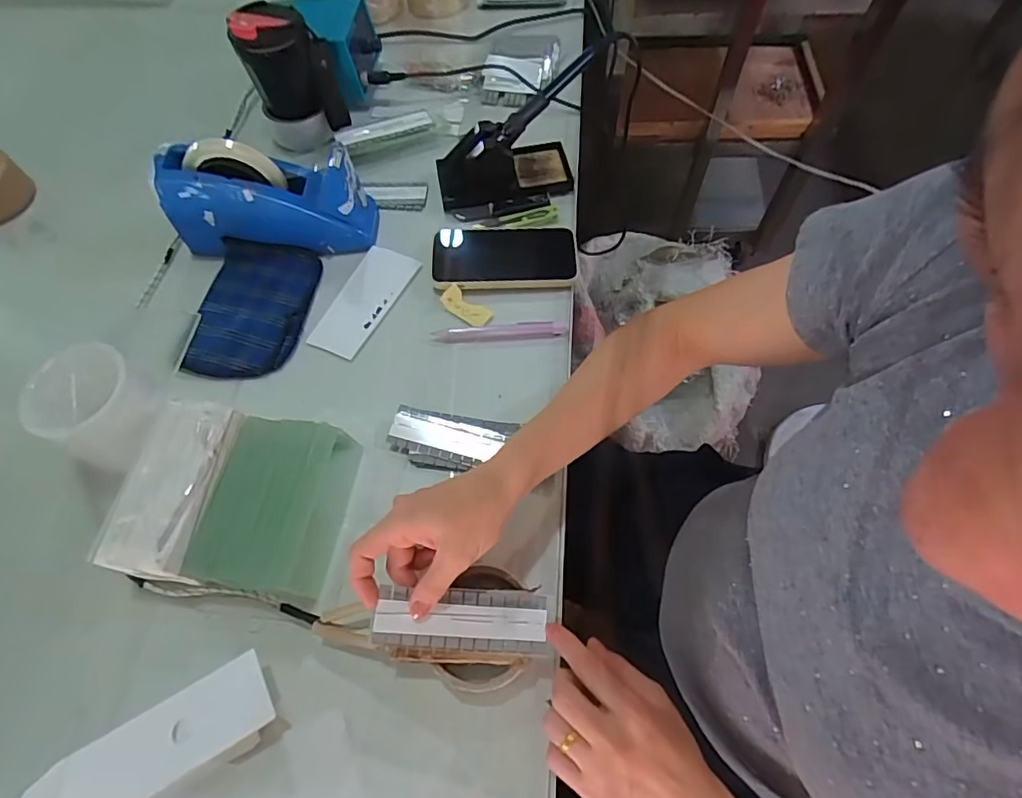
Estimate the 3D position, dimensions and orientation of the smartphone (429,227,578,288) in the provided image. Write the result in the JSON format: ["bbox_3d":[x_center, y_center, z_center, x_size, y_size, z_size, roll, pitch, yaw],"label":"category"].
[{"bbox_3d":[-0.007,-0.162,0.615,0.160,0.016,0.088,-1,61,-3],"label":"smartphone"}]

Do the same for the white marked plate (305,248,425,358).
[{"bbox_3d":[-0.162,-0.110,0.602,0.068,0.005,0.148,19,64,14],"label":"white marked plate"}]

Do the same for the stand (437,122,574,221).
[{"bbox_3d":[-0.008,-0.284,0.651,0.162,0.069,0.095,-13,61,-4],"label":"stand"}]

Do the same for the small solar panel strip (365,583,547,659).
[{"bbox_3d":[-0.036,0.162,0.401,0.125,0.009,0.042,8,64,-7],"label":"small solar panel strip"}]

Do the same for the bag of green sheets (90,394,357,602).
[{"bbox_3d":[-0.230,0.085,0.462,0.162,0.066,0.139,3,61,5],"label":"bag of green sheets"}]

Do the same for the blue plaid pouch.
[{"bbox_3d":[-0.281,-0.100,0.589,0.112,0.029,0.169,5,61,7],"label":"blue plaid pouch"}]

